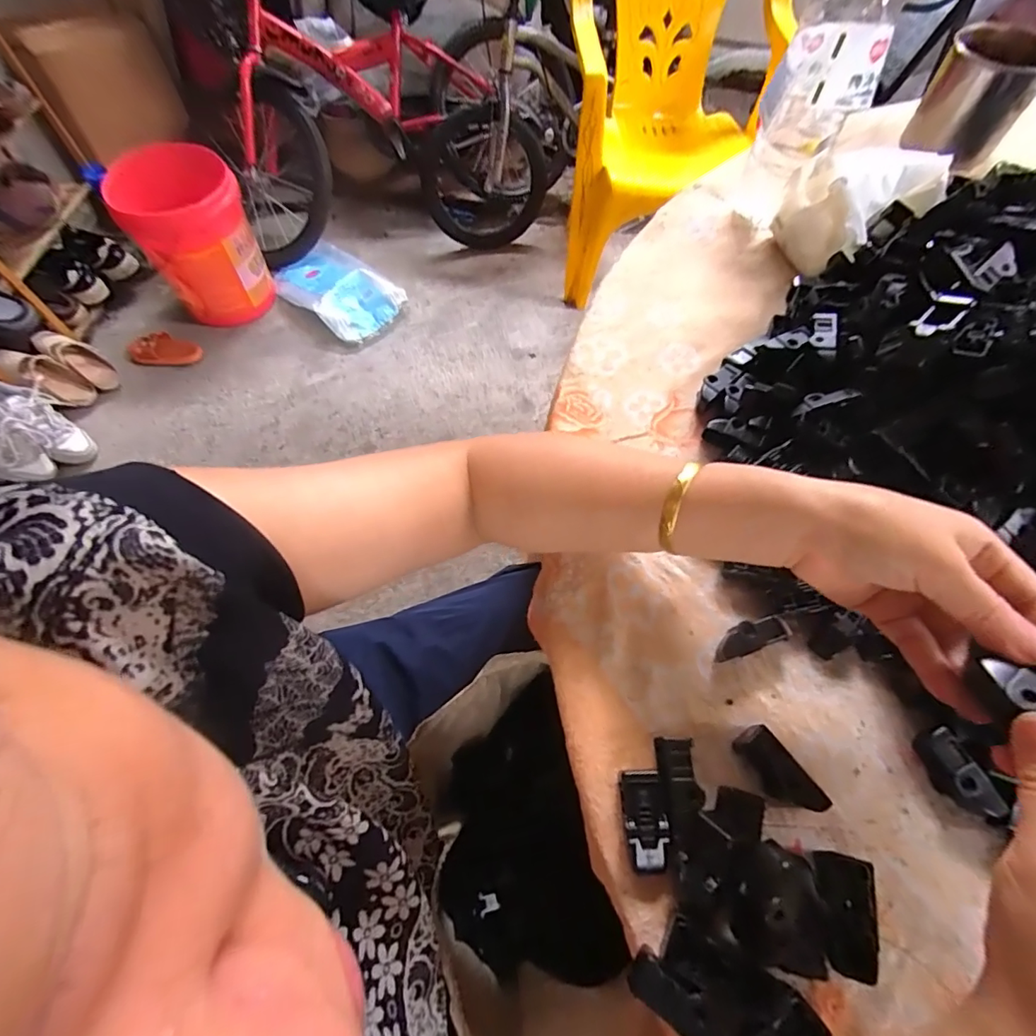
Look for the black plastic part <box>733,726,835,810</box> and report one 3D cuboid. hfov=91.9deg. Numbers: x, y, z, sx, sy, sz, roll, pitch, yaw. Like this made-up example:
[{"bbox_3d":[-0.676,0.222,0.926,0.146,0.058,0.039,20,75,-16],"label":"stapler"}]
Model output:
[{"bbox_3d":[0.145,0.142,0.280,0.018,0.019,0.049,-32,66,-13],"label":"black plastic part"}]

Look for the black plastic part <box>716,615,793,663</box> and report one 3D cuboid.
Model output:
[{"bbox_3d":[0.144,0.075,0.312,0.046,0.015,0.017,-26,64,6],"label":"black plastic part"}]

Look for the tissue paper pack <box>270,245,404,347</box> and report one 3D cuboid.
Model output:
[{"bbox_3d":[-0.548,-0.688,1.528,0.368,0.098,0.244,37,70,18],"label":"tissue paper pack"}]

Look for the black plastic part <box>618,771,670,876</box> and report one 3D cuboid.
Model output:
[{"bbox_3d":[0.068,0.164,0.270,0.022,0.013,0.050,-4,76,0],"label":"black plastic part"}]

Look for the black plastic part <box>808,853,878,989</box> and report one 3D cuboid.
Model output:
[{"bbox_3d":[0.164,0.196,0.248,0.025,0.013,0.048,6,63,5],"label":"black plastic part"}]

